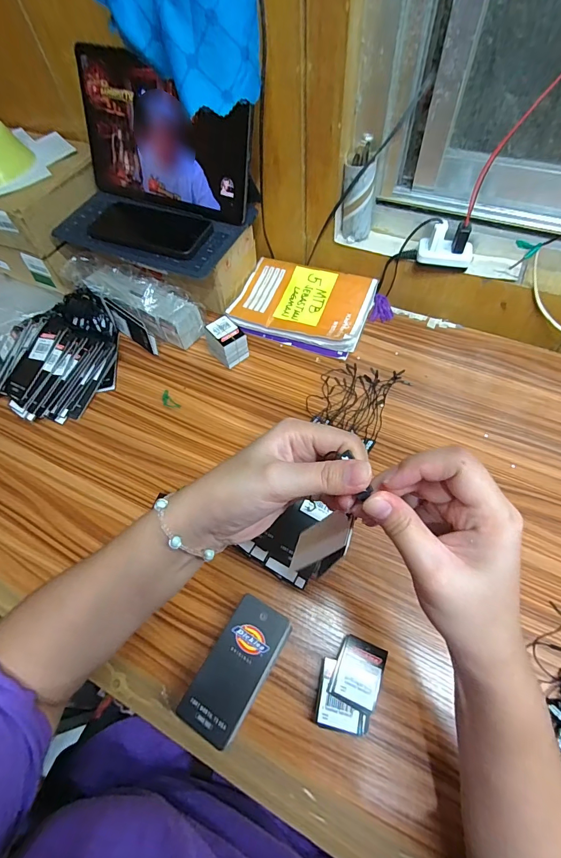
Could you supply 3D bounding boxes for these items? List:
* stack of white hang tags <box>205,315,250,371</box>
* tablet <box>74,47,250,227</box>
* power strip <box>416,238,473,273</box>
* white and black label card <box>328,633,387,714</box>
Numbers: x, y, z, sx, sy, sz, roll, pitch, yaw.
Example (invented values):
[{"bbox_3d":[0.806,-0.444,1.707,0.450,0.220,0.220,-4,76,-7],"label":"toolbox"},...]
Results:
[{"bbox_3d":[-0.079,-0.124,0.549,0.045,0.050,0.055,-39,65,-17],"label":"stack of white hang tags"},{"bbox_3d":[-0.164,-0.400,0.528,0.267,0.163,0.013,23,42,12],"label":"tablet"},{"bbox_3d":[0.228,-0.245,0.524,0.072,0.020,0.032,12,61,11],"label":"power strip"},{"bbox_3d":[0.072,0.222,0.346,0.042,0.004,0.054,16,47,20],"label":"white and black label card"}]

